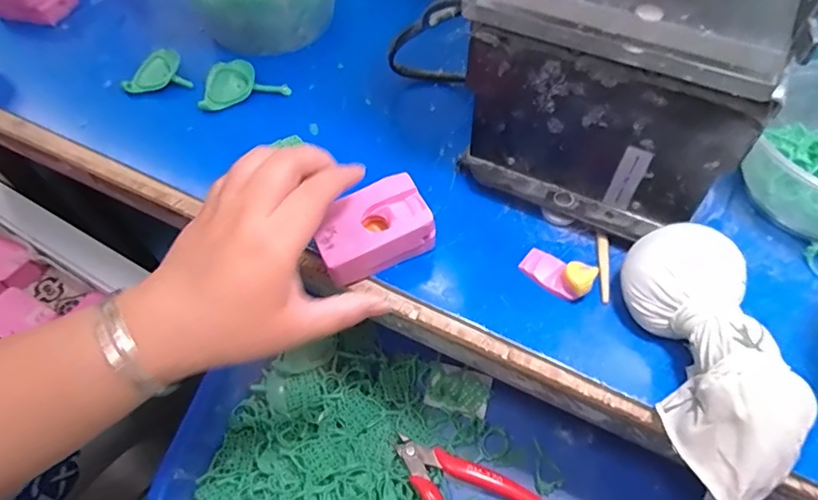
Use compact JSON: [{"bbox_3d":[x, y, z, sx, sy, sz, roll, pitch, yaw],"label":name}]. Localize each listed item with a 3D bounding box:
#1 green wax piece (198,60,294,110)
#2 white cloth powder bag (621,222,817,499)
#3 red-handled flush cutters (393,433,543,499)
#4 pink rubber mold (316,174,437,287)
[{"bbox_3d":[-0.141,-0.144,0.441,0.072,0.019,0.039,-10,55,-5],"label":"green wax piece"},{"bbox_3d":[0.157,0.055,0.273,0.055,0.046,0.139,-7,55,-3],"label":"white cloth powder bag"},{"bbox_3d":[0.036,0.181,0.382,0.113,0.015,0.074,33,62,22],"label":"red-handled flush cutters"},{"bbox_3d":[-0.024,-0.013,0.331,0.071,0.032,0.046,-26,58,-15],"label":"pink rubber mold"}]

